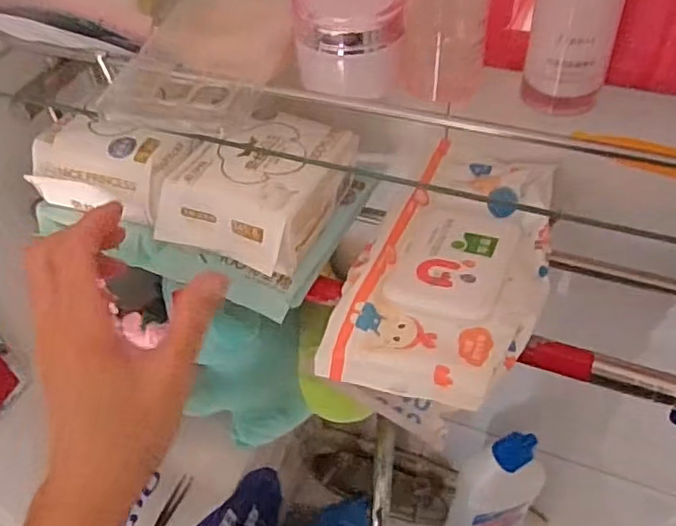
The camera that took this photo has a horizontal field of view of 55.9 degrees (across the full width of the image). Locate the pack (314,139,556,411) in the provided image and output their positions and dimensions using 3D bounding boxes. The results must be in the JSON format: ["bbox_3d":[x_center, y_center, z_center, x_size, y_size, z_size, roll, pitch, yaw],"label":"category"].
[{"bbox_3d":[0.073,-0.001,0.393,0.105,0.035,0.187,17,51,17],"label":"pack"}]

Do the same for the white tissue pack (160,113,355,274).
[{"bbox_3d":[-0.047,-0.052,0.407,0.083,0.037,0.116,21,52,20],"label":"white tissue pack"}]

